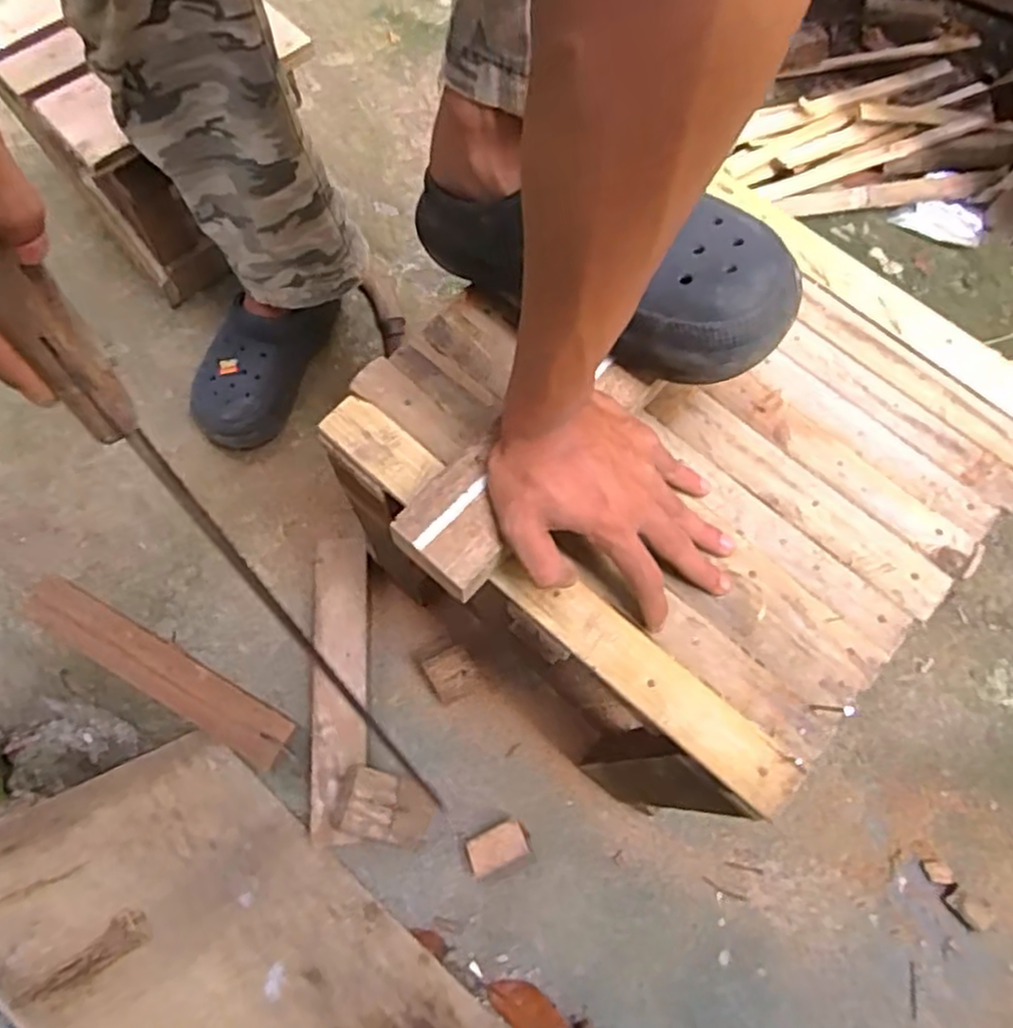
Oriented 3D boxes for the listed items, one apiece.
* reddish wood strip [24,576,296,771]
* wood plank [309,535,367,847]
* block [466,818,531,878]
[{"bbox_3d":[-0.373,0.164,0.762,0.320,0.017,0.056,30,72,9],"label":"reddish wood strip"},{"bbox_3d":[-0.180,0.178,0.763,0.061,0.024,0.312,-4,70,-3],"label":"wood plank"},{"bbox_3d":[-0.010,0.344,0.747,0.065,0.046,0.036,-20,72,-8],"label":"block"}]

